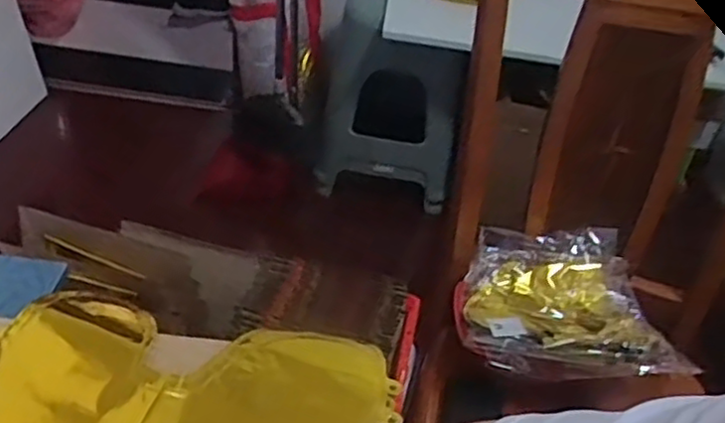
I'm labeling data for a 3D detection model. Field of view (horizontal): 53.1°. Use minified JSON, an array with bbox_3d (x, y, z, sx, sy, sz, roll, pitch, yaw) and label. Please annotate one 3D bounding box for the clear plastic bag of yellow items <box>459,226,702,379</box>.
[{"bbox_3d":[0.275,0.127,0.998,0.280,0.062,0.261,8,38,0],"label":"clear plastic bag of yellow items"}]

